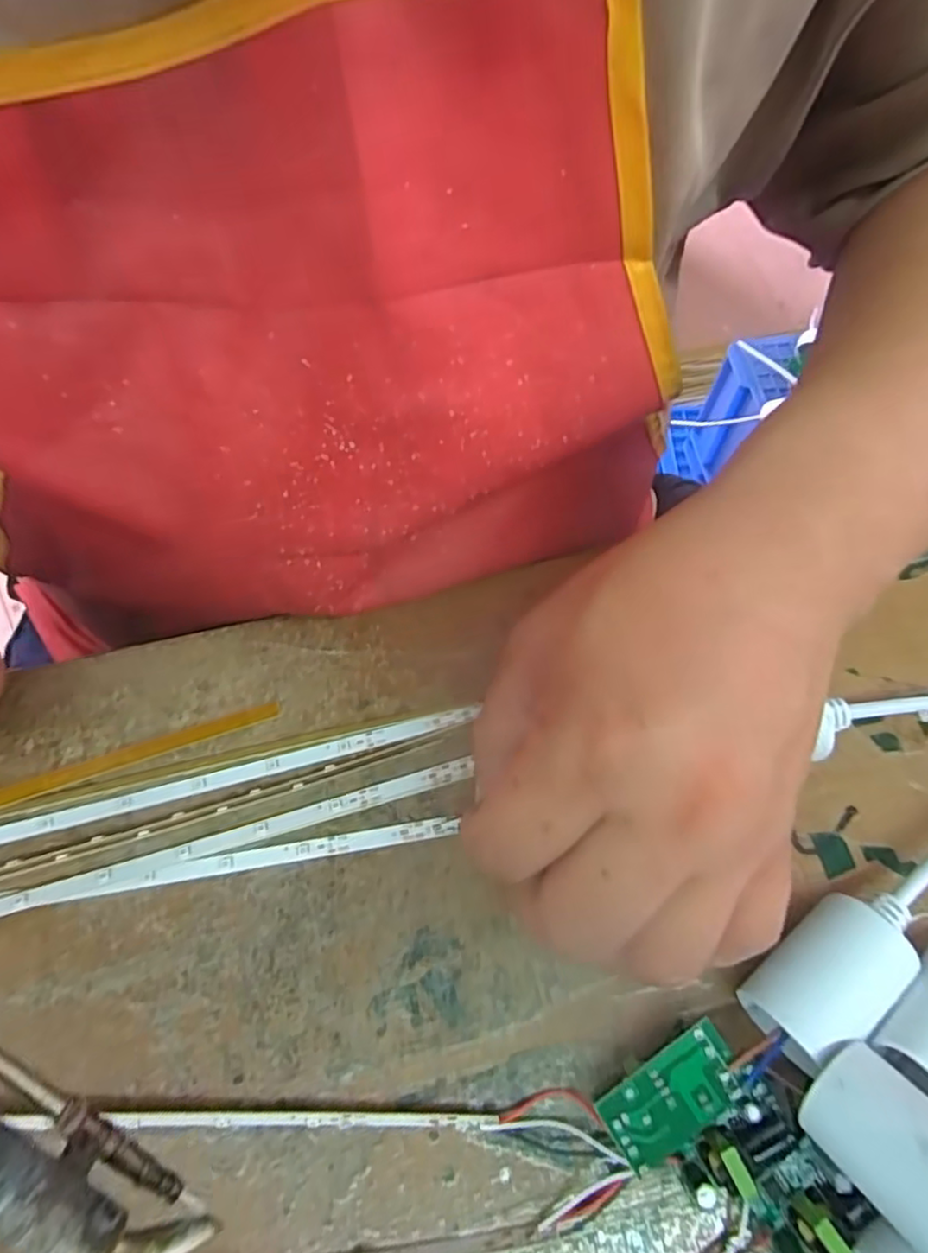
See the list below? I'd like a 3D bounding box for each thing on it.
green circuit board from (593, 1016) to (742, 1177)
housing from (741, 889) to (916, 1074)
[{"bbox_3d":[0.056,0.129,0.183,0.038,0.019,0.020,-30,68,-13],"label":"green circuit board"},{"bbox_3d":[0.104,0.100,0.192,0.052,0.025,0.028,-40,70,-17],"label":"housing"}]

